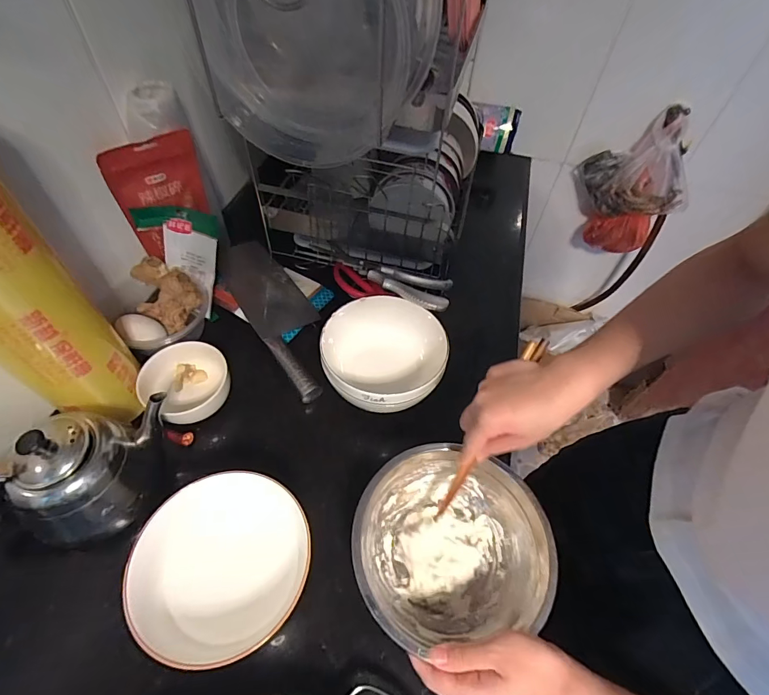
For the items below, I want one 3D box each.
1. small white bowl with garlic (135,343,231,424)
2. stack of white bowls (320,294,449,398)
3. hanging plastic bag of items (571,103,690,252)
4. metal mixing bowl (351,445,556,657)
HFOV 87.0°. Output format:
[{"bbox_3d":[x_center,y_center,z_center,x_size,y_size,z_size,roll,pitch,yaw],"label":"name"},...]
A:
[{"bbox_3d":[-0.252,0.045,0.520,0.107,0.047,0.097,31,57,18],"label":"small white bowl with garlic"},{"bbox_3d":[-0.002,0.020,0.533,0.149,0.095,0.148,8,53,2],"label":"stack of white bowls"},{"bbox_3d":[0.543,-0.359,0.907,0.217,0.294,0.107,23,55,12],"label":"hanging plastic bag of items"},{"bbox_3d":[0.063,0.200,0.425,0.185,0.073,0.169,-6,54,-8],"label":"metal mixing bowl"}]

